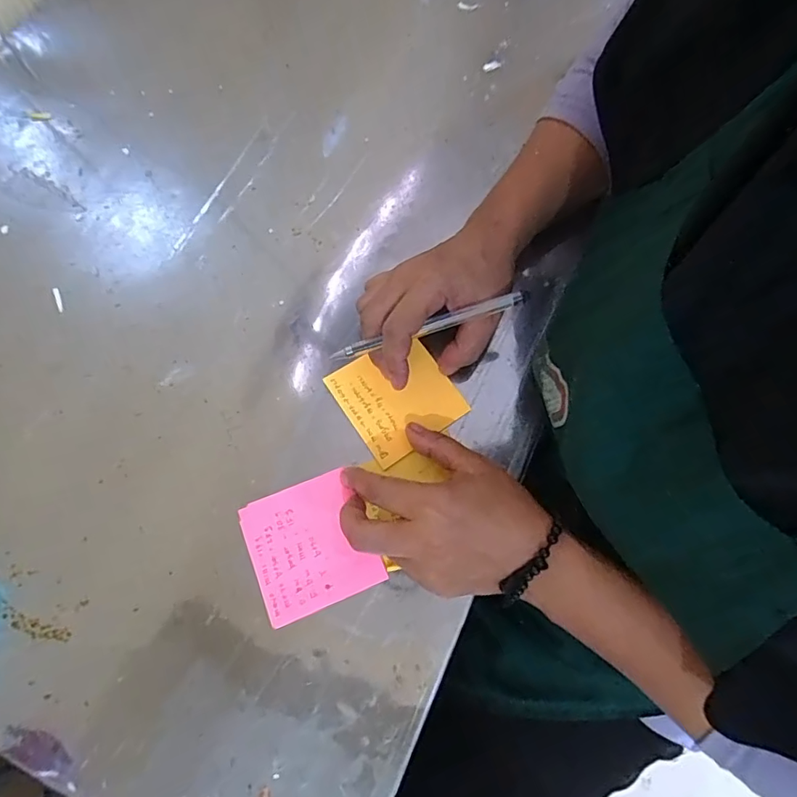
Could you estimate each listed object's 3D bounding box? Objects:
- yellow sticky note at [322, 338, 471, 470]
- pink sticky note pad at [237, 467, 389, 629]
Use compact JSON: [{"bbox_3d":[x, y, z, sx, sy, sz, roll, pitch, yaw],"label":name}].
[{"bbox_3d":[-0.001,-0.003,0.354,0.073,0.014,0.074,-33,70,-11],"label":"yellow sticky note"},{"bbox_3d":[-0.058,0.094,0.324,0.072,0.007,0.077,-22,68,-7],"label":"pink sticky note pad"}]

